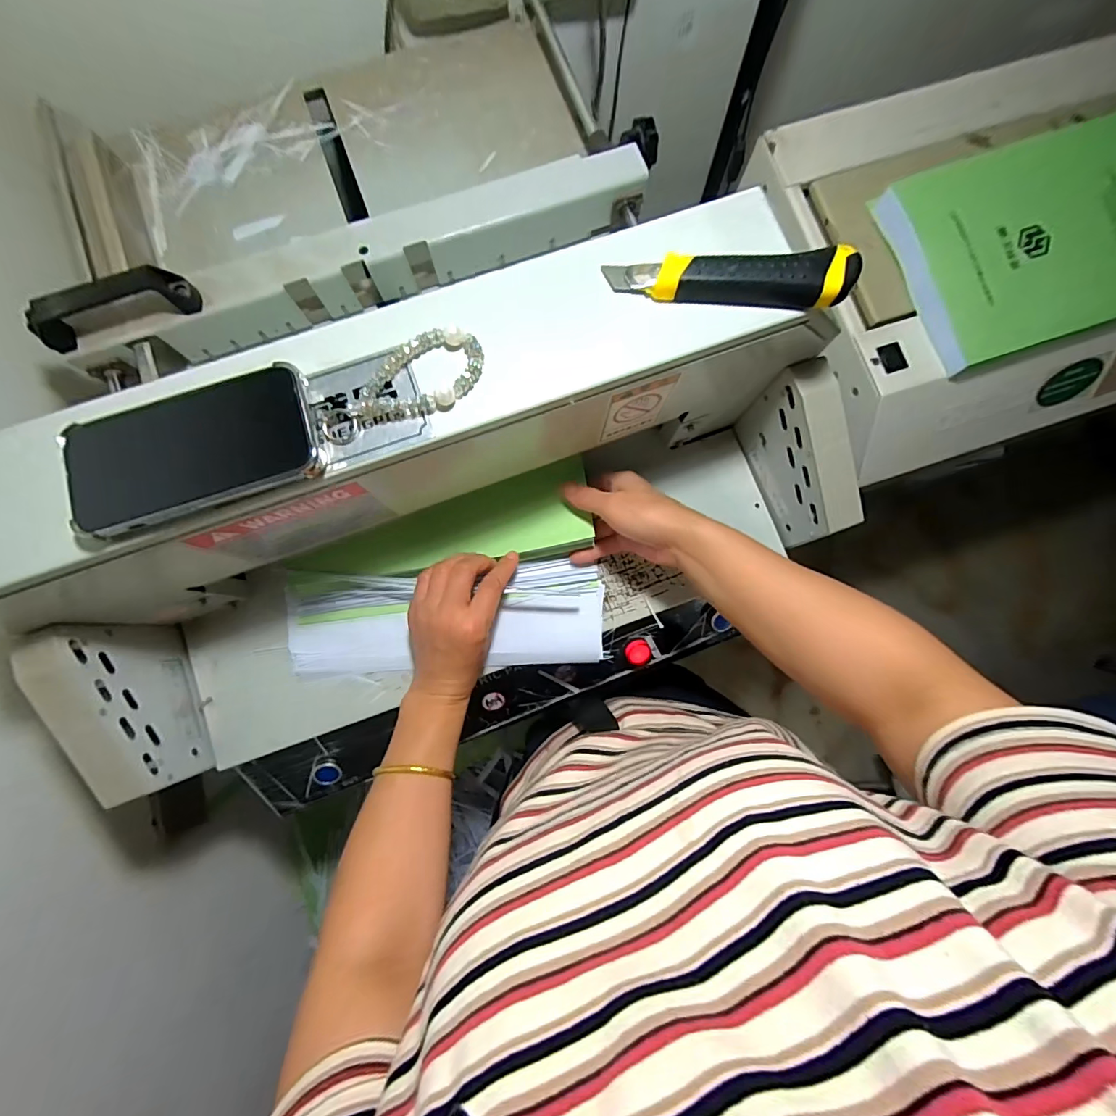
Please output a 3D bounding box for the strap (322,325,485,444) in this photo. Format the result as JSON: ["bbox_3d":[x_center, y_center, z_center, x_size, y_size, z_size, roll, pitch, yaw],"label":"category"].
[{"bbox_3d":[-0.096,-0.106,0.303,0.109,0.014,0.048,-42,84,-6],"label":"strap"}]

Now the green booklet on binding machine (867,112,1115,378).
[{"bbox_3d":[0.520,-0.338,0.489,0.312,0.035,0.210,-19,88,2],"label":"green booklet on binding machine"}]

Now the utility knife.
[{"bbox_3d":[0.115,-0.185,0.312,0.159,0.016,0.033,0,82,-1],"label":"utility knife"}]

